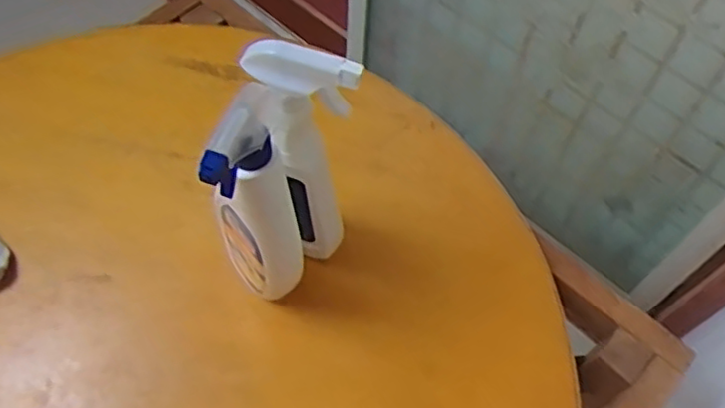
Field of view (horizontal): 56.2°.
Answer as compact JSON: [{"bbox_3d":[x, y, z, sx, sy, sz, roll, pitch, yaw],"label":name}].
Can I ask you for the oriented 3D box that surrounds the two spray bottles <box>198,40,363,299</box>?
[{"bbox_3d":[-0.069,-0.018,0.569,0.093,0.254,0.123,16,66,5],"label":"two spray bottles"}]

